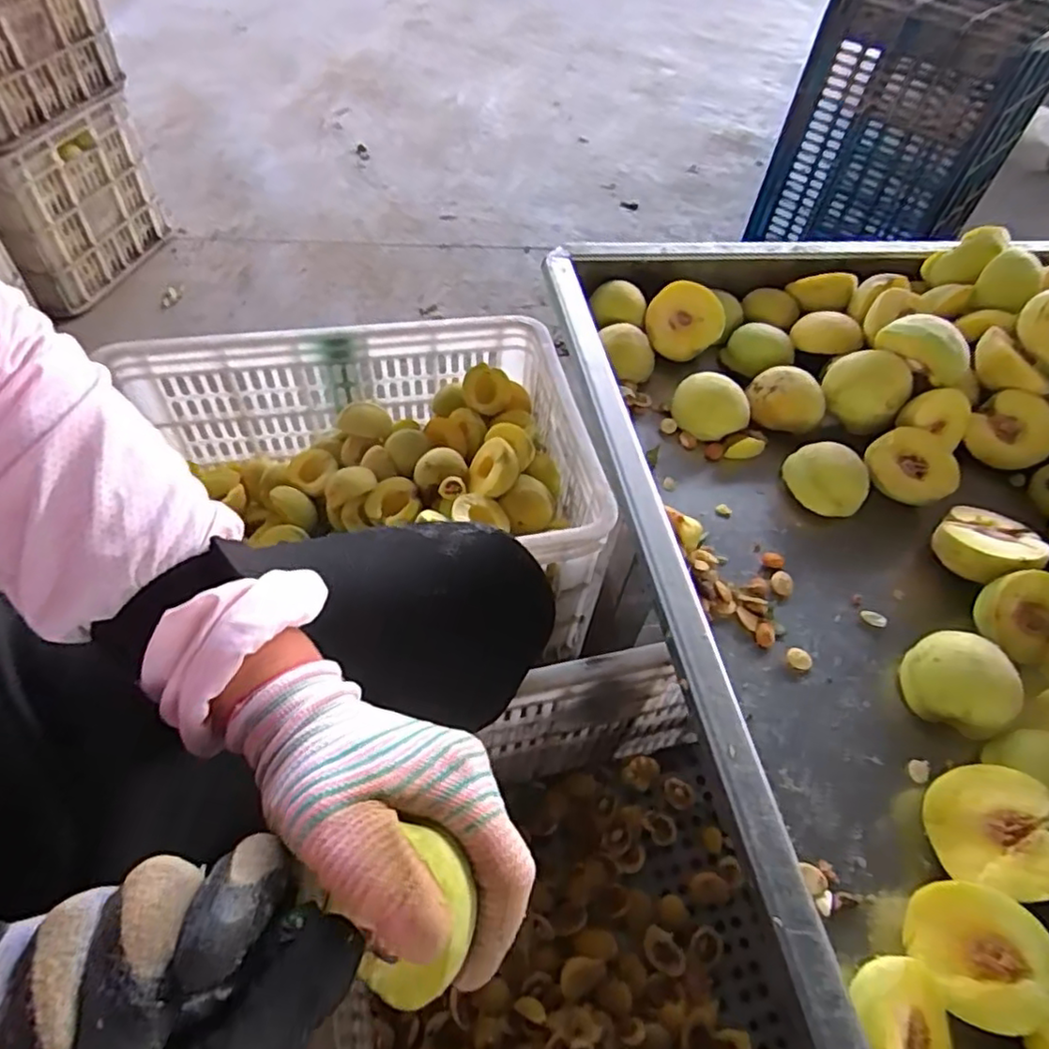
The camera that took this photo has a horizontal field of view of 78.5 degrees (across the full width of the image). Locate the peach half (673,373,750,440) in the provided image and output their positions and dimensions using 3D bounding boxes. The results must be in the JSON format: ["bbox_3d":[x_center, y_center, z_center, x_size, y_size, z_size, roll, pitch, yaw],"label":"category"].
[{"bbox_3d":[0.150,-0.097,0.519,0.055,0.027,0.051,-6,53,-9],"label":"peach half"}]

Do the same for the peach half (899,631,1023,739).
[{"bbox_3d":[0.263,0.093,0.392,0.055,0.033,0.052,19,54,9],"label":"peach half"}]

